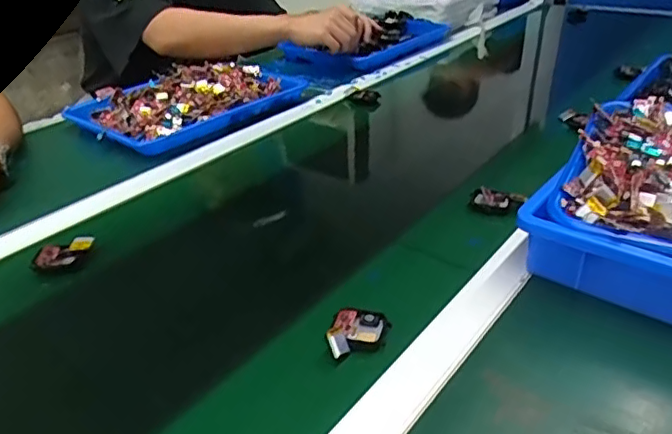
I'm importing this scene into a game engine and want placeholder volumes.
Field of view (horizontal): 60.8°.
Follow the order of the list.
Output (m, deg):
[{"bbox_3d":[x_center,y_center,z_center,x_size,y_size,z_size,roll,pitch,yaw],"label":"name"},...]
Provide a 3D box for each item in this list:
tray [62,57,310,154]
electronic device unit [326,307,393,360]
[{"bbox_3d":[-0.234,-0.192,0.915,0.226,0.051,0.330,24,39,37],"label":"tray"},{"bbox_3d":[0.018,0.091,0.457,0.043,0.018,0.055,4,31,10],"label":"electronic device unit"}]

